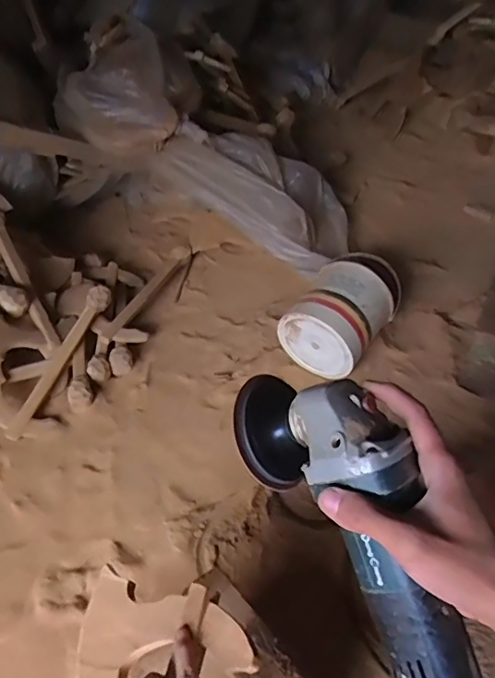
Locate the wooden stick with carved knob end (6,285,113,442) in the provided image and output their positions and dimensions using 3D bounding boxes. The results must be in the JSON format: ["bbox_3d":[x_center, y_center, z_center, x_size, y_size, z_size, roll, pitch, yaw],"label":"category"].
[{"bbox_3d":[-0.408,0.046,1.138,0.046,0.055,0.379,17,66,21],"label":"wooden stick with carved knob end"}]

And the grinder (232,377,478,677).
[{"bbox_3d":[0.088,0.145,0.376,0.090,0.091,0.285,-23,74,-19],"label":"grinder"}]

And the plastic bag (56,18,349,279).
[{"bbox_3d":[-0.083,-0.479,1.333,0.824,0.226,0.285,33,47,-8],"label":"plastic bag"}]

